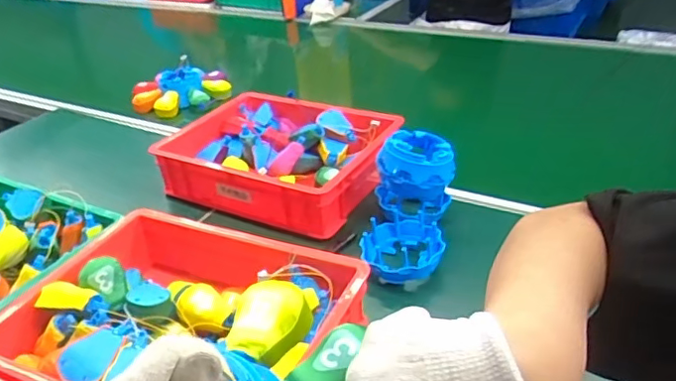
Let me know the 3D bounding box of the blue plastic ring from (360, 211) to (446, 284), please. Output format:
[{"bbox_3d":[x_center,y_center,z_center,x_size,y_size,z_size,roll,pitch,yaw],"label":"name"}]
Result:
[{"bbox_3d":[0.084,0.078,0.723,0.104,0.044,0.108,3,32,13],"label":"blue plastic ring"}]

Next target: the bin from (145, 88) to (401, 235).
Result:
[{"bbox_3d":[-0.094,-0.061,0.934,0.337,0.080,0.265,14,36,28],"label":"bin"}]

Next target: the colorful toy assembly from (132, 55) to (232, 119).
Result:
[{"bbox_3d":[-0.375,-0.245,1.324,0.218,0.071,0.152,-16,33,-17],"label":"colorful toy assembly"}]

